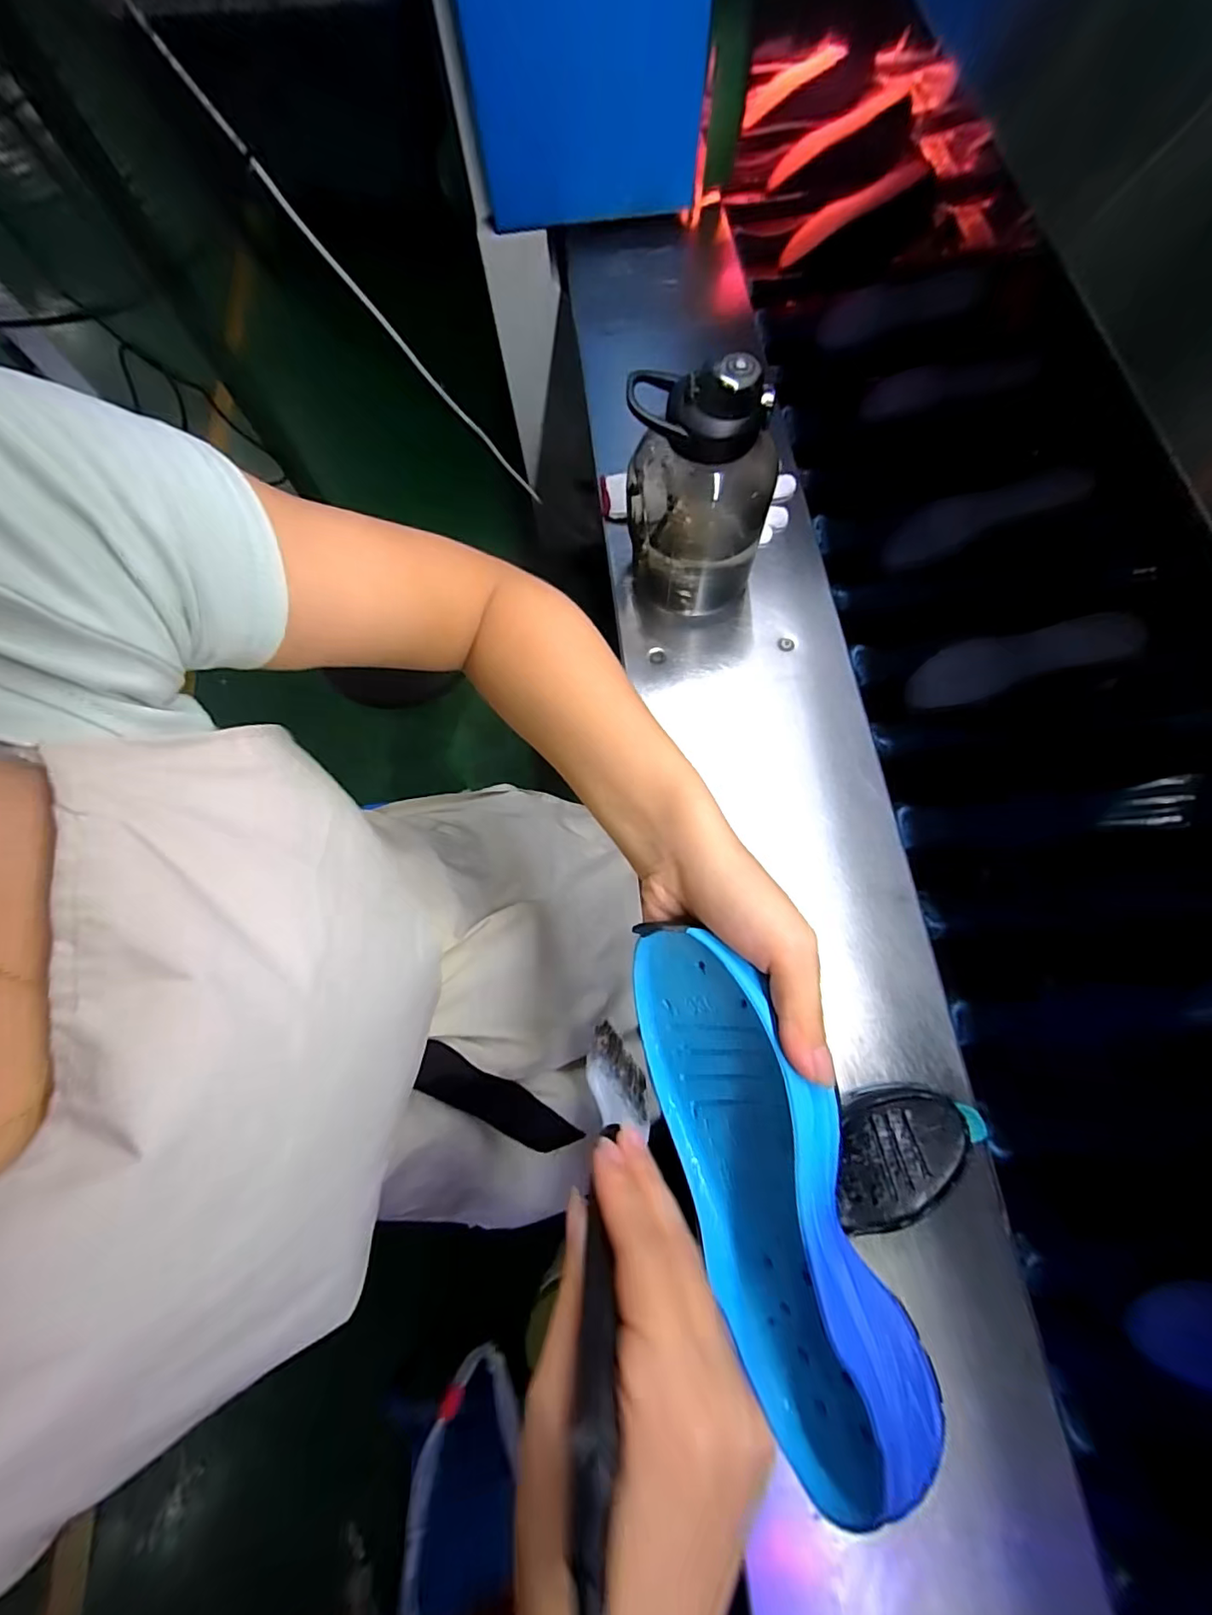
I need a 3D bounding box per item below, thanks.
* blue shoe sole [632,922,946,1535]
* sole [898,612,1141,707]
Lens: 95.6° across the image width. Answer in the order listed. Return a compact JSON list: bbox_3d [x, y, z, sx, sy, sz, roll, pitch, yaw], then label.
[{"bbox_3d":[0.070,0.160,0.246,0.048,0.089,0.220,-10,77,-42],"label":"blue shoe sole"},{"bbox_3d":[0.420,-0.152,0.566,0.197,0.010,0.065,-13,73,26],"label":"sole"}]

